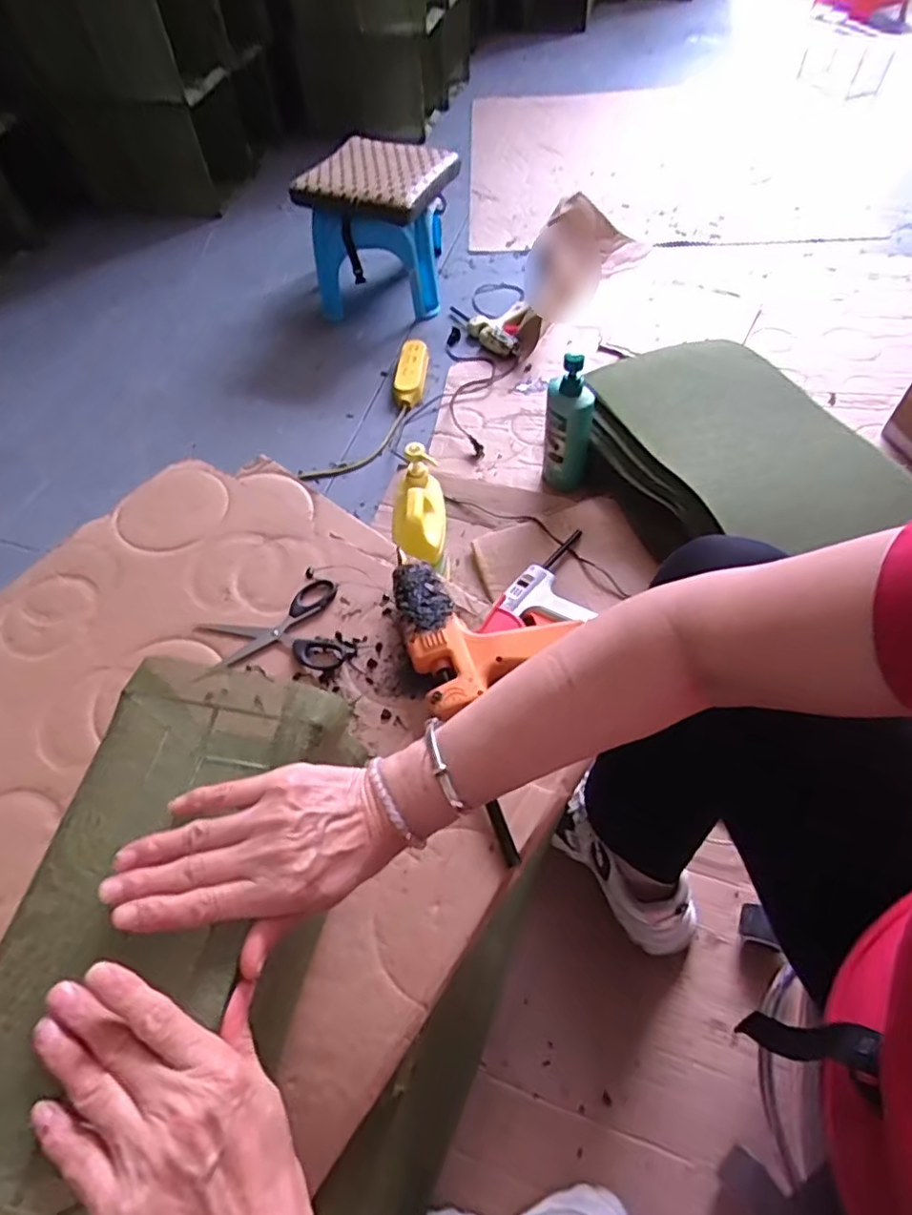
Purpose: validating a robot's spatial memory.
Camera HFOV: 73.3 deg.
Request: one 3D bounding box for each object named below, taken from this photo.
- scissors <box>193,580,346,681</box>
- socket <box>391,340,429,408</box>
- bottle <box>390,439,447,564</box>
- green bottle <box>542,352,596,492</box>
[{"bbox_3d":[-0.177,0.023,0.583,0.133,0.005,0.094,-9,57,-4],"label":"scissors"},{"bbox_3d":[-0.097,-0.503,1.316,0.067,0.035,0.198,3,57,4],"label":"socket"},{"bbox_3d":[-0.052,-0.140,0.856,0.072,0.081,0.161,-2,74,1],"label":"bottle"},{"bbox_3d":[0.188,-0.298,1.028,0.080,0.253,0.069,11,58,9],"label":"green bottle"}]

